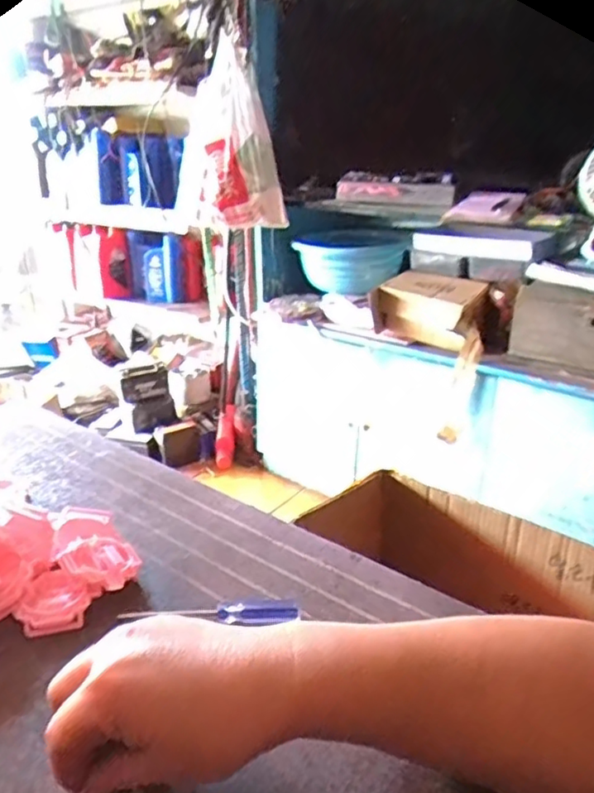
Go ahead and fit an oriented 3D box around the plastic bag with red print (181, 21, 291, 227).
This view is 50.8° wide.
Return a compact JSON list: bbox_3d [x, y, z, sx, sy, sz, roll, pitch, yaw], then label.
[{"bbox_3d":[-0.159,-0.607,1.499,0.213,0.373,0.203,-8,25,-18],"label":"plastic bag with red print"}]

